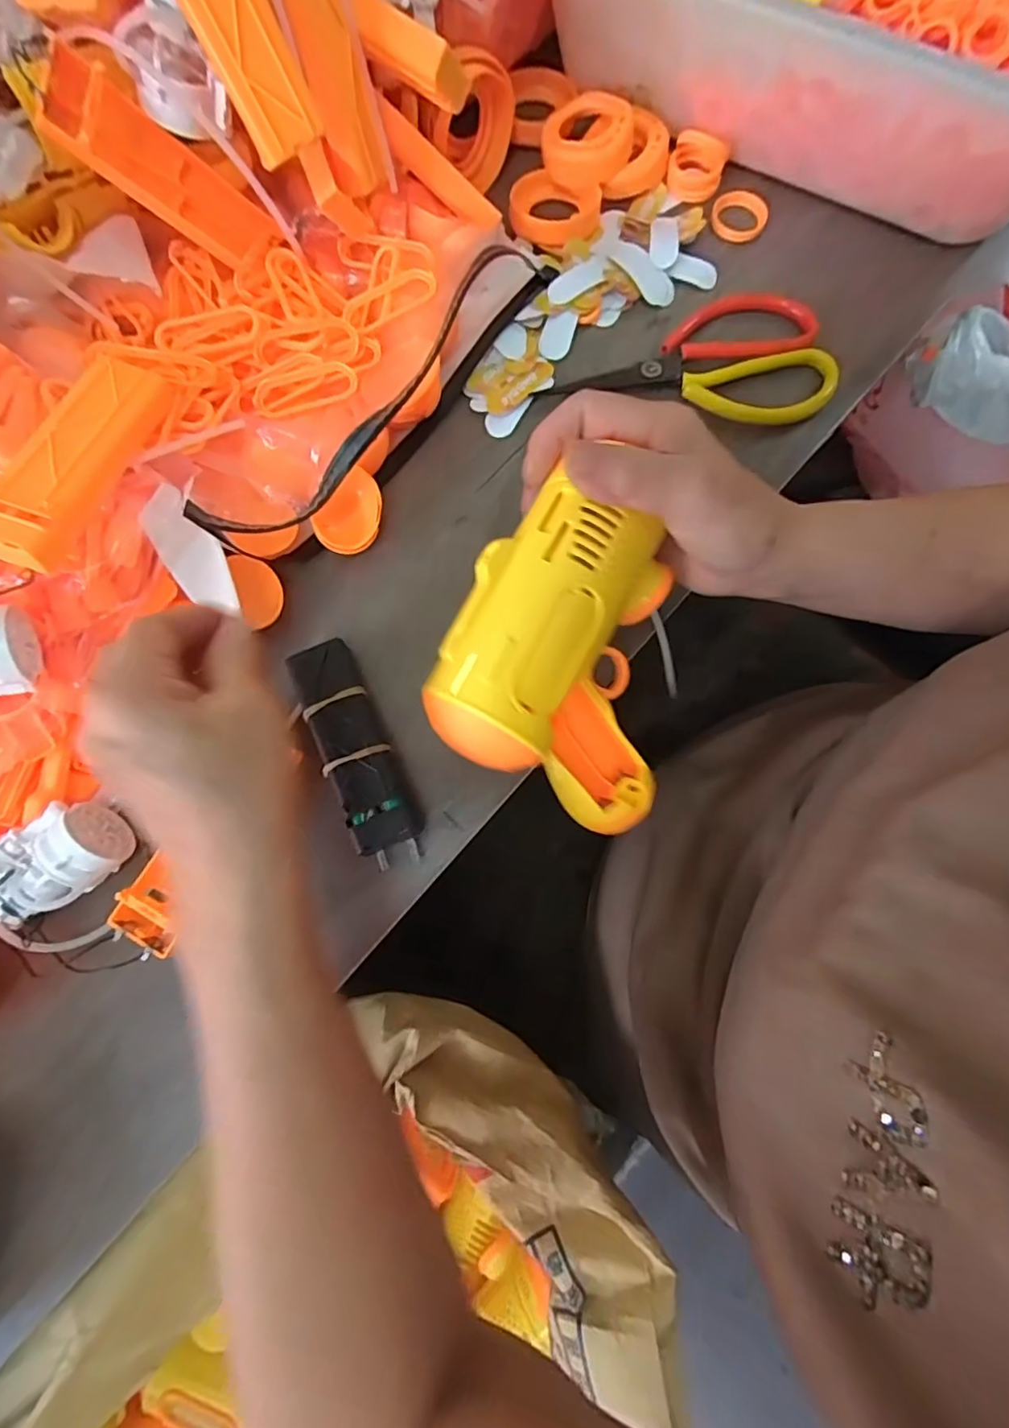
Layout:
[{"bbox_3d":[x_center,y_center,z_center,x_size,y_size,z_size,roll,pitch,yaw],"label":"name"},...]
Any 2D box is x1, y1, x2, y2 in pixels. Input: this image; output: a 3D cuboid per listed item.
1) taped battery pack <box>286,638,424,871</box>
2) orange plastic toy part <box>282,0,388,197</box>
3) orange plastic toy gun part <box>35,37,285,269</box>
[{"bbox_3d":[-0.076,0.018,0.283,0.031,0.022,0.117,-24,79,-4],"label":"taped battery pack"},{"bbox_3d":[-0.085,-0.317,0.259,0.032,0.110,0.024,-25,51,-4],"label":"orange plastic toy part"},{"bbox_3d":[-0.165,-0.267,0.280,0.025,0.103,0.031,-22,75,35],"label":"orange plastic toy gun part"}]

